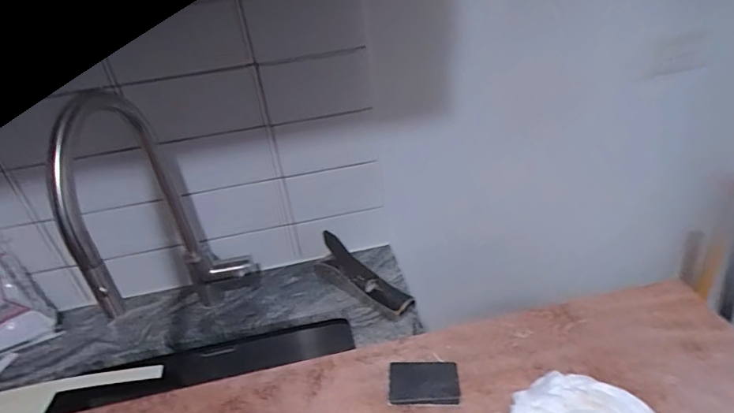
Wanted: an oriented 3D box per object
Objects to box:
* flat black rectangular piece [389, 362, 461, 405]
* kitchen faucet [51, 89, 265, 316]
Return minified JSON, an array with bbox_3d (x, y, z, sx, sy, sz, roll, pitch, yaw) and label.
[{"bbox_3d":[0.078,0.243,0.639,0.094,0.008,0.068,-2,34,7],"label":"flat black rectangular piece"},{"bbox_3d":[-0.264,0.047,0.657,0.132,0.407,0.281,-12,34,-7],"label":"kitchen faucet"}]

